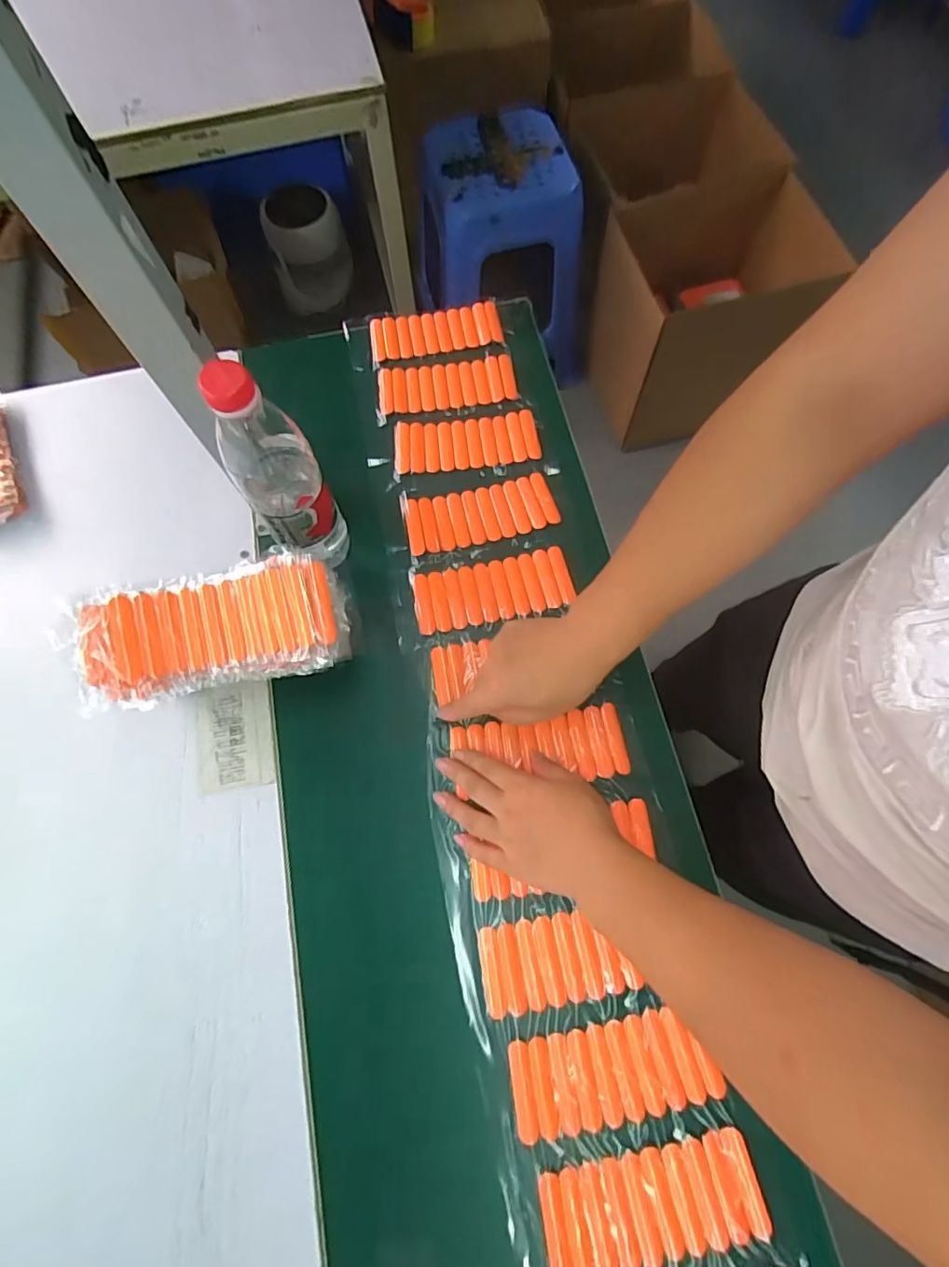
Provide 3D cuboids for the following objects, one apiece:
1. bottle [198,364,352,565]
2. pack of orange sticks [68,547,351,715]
[{"bbox_3d":[-0.157,-0.127,0.439,0.056,0.228,0.076,-34,74,-9],"label":"bottle"},{"bbox_3d":[-0.201,-0.003,0.424,0.195,0.051,0.083,-11,71,-3],"label":"pack of orange sticks"}]

